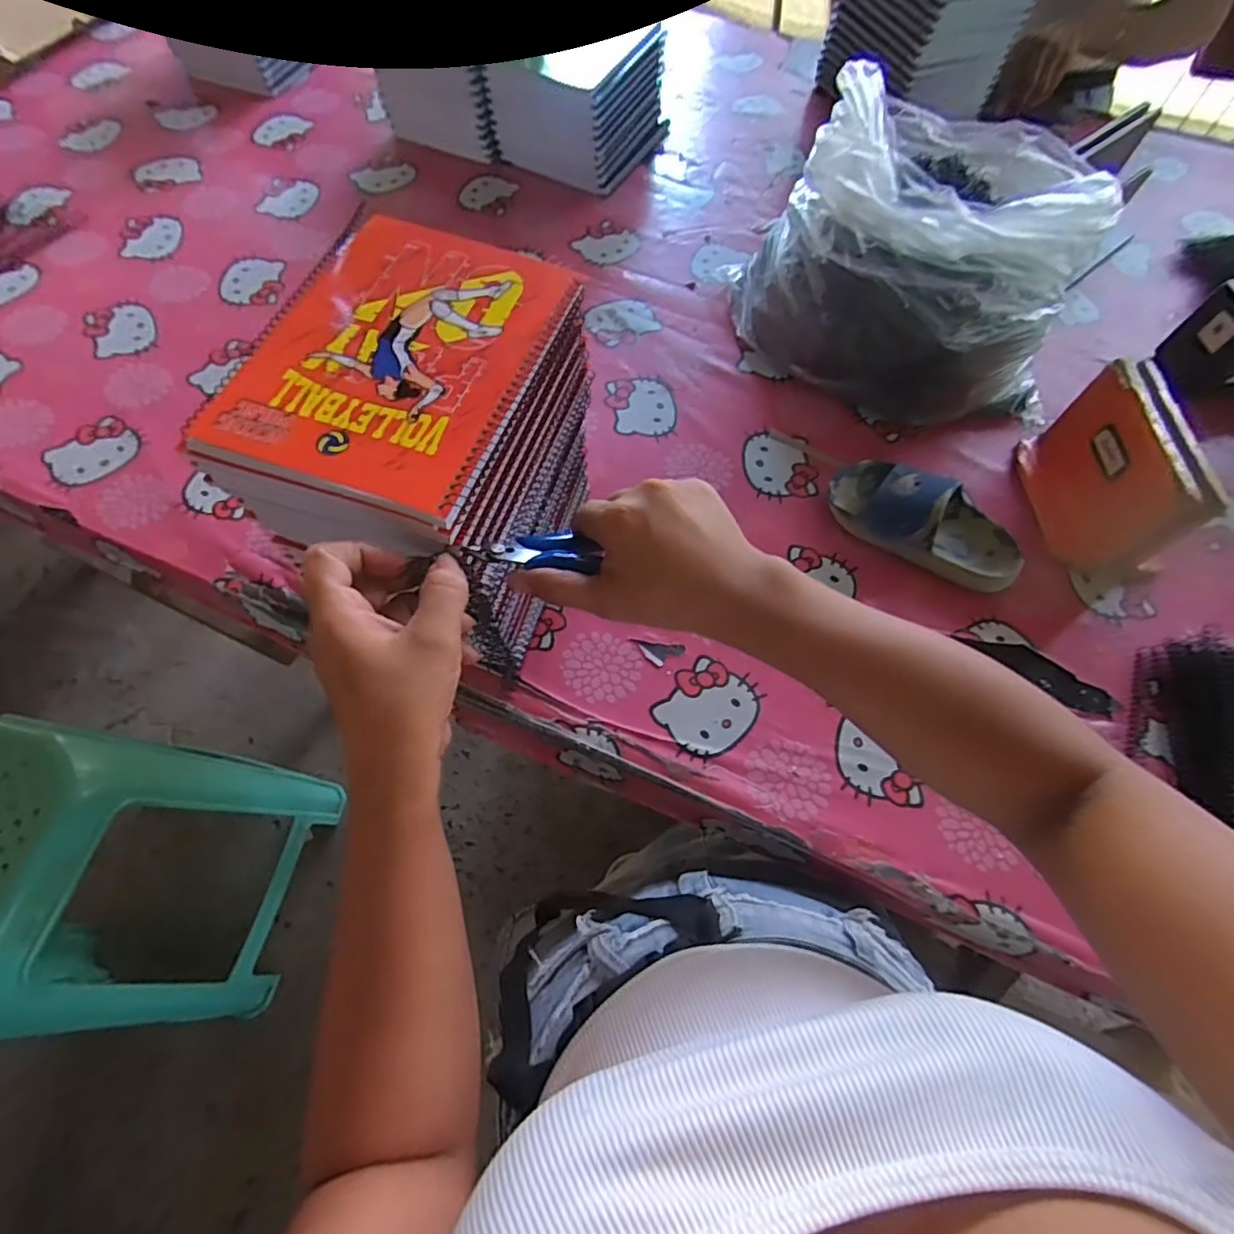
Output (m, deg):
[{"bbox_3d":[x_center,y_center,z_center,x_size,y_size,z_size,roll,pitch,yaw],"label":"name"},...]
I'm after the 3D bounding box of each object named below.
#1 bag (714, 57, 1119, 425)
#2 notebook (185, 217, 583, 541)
[{"bbox_3d":[0.295,-0.374,0.600,0.310,0.198,0.285,3,65,-2],"label":"bag"},{"bbox_3d":[-0.122,-0.149,0.340,0.148,0.013,0.195,18,66,5],"label":"notebook"}]

